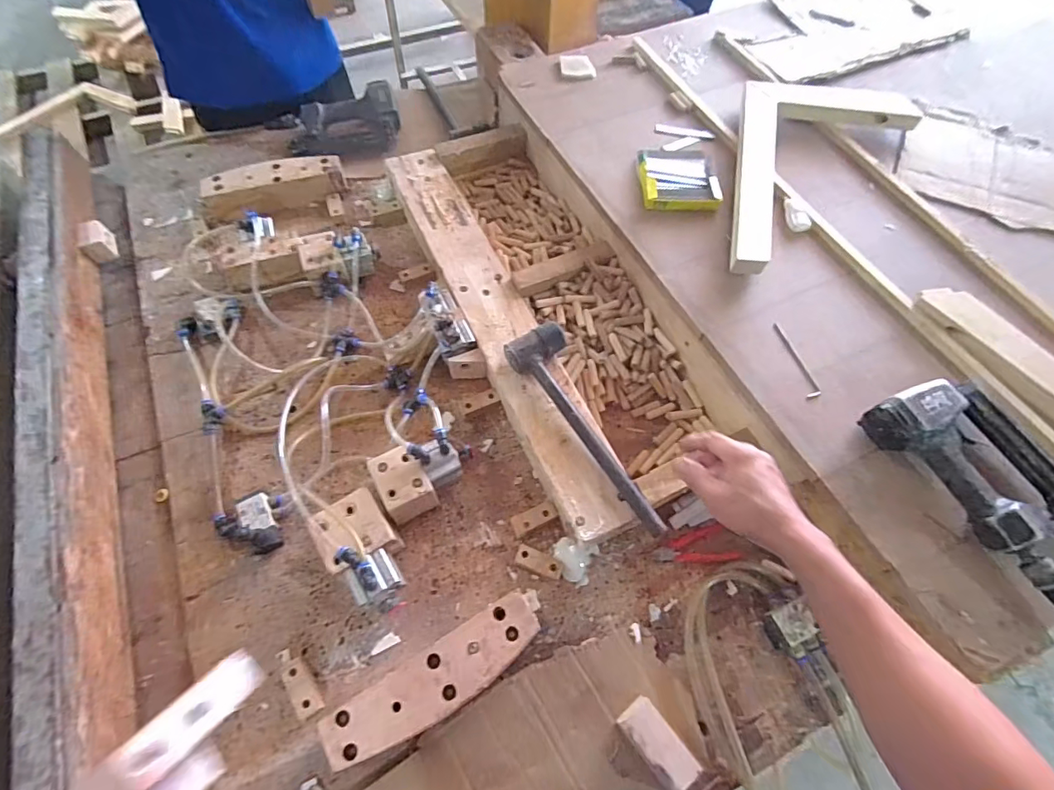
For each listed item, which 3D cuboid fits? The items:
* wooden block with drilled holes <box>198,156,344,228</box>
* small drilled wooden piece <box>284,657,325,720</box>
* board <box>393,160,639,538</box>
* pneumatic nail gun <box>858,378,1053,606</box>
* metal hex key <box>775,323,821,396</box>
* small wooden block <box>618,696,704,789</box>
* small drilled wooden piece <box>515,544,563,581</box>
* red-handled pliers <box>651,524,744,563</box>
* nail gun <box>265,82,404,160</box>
[{"bbox_3d":[-0.481,-0.396,0.933,0.256,0.057,0.085,-15,64,-10],"label":"wooden block with drilled holes"},{"bbox_3d":[-0.263,0.342,0.573,0.023,0.021,0.064,-31,68,-17],"label":"small drilled wooden piece"},{"bbox_3d":[-0.054,-0.135,0.802,0.114,0.050,0.785,-22,65,-13],"label":"board"},{"bbox_3d":[0.552,0.099,0.573,0.149,0.064,0.274,-28,67,-16],"label":"pneumatic nail gun"},{"bbox_3d":[0.372,-0.051,0.678,0.018,0.004,0.122,-11,63,-8],"label":"metal hex key"},{"bbox_3d":[0.146,0.389,0.546,0.042,0.035,0.087,-34,69,-19],"label":"small wooden block"},{"bbox_3d":[0.016,0.221,0.643,0.061,0.020,0.026,22,63,9],"label":"small drilled wooden piece"},{"bbox_3d":[0.233,0.207,0.673,0.120,0.018,0.052,-4,62,-5],"label":"red-handled pliers"},{"bbox_3d":[-0.401,-0.562,1.030,0.268,0.074,0.146,-15,64,-10],"label":"nail gun"}]

